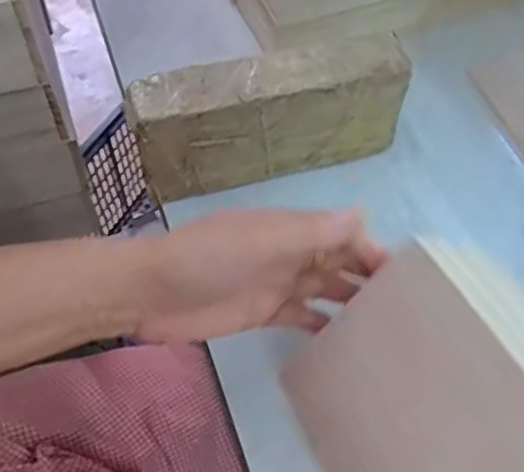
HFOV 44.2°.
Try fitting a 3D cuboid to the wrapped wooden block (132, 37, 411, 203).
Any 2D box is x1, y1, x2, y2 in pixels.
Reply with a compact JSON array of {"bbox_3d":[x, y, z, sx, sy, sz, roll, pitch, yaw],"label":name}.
[{"bbox_3d":[0.006,-0.091,0.509,0.205,0.106,0.048,-16,63,-10],"label":"wrapped wooden block"}]

